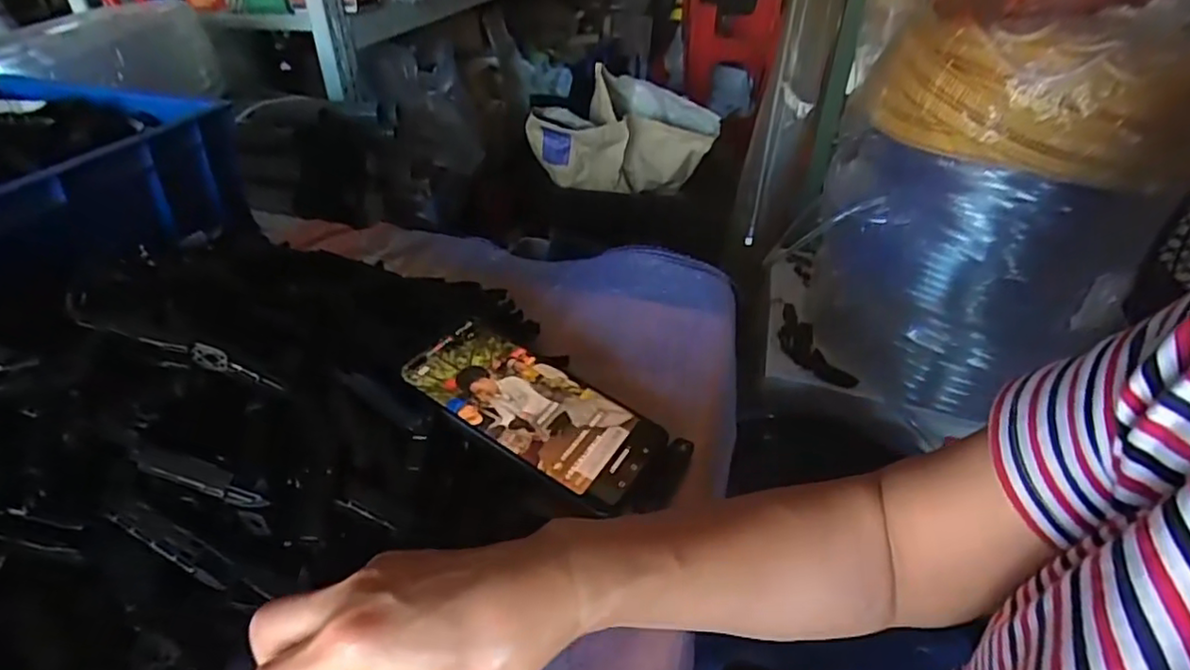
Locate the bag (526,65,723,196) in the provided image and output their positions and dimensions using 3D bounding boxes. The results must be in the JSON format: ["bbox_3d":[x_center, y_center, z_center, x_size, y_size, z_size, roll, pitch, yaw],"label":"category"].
[{"bbox_3d":[0.041,-0.361,1.165,0.366,0.176,0.162,-17,40,-22],"label":"bag"}]

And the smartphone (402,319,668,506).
[{"bbox_3d":[-0.038,0.043,0.390,0.159,0.005,0.073,28,44,13],"label":"smartphone"}]

